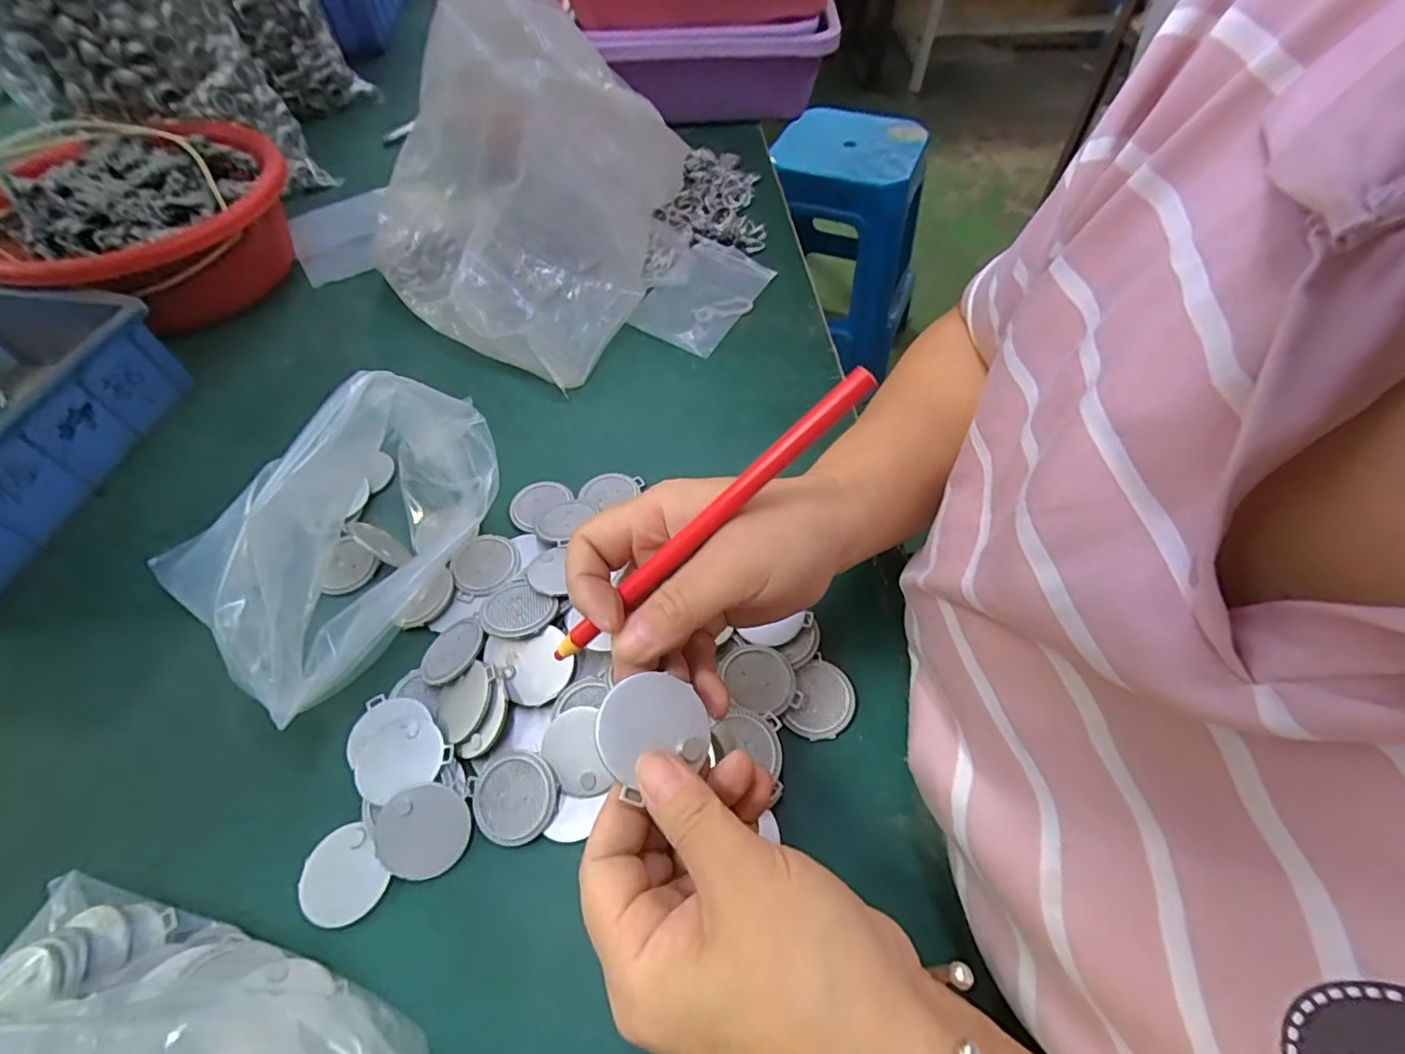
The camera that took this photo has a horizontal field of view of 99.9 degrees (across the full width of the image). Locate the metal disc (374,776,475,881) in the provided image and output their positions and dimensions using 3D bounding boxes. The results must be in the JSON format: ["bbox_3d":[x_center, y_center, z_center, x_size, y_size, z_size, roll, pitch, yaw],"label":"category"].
[{"bbox_3d":[-0.130,0.141,0.274,0.041,0.005,0.039,2,75,-8],"label":"metal disc"}]

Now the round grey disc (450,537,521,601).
[{"bbox_3d":[-0.132,0.023,0.359,0.038,0.006,0.037,-1,56,2],"label":"round grey disc"}]

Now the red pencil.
[{"bbox_3d":[0.000,0.000,0.222,0.160,0.006,0.008,-42,59,13],"label":"red pencil"}]

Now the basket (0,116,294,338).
[{"bbox_3d":[-0.456,-0.253,0.491,0.201,0.096,0.222,39,66,25],"label":"basket"}]

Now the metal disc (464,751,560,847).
[{"bbox_3d":[-0.090,0.129,0.283,0.039,0.004,0.040,-1,70,2],"label":"metal disc"}]

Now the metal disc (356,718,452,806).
[{"bbox_3d":[-0.148,0.113,0.289,0.044,0.005,0.037,-26,52,-13],"label":"metal disc"}]

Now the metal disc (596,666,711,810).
[{"bbox_3d":[-0.018,0.072,0.211,0.039,0.010,0.035,-36,61,-20],"label":"metal disc"}]

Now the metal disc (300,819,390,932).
[{"bbox_3d":[-0.165,0.160,0.270,0.034,0.004,0.040,-38,62,-21],"label":"metal disc"}]

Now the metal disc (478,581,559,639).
[{"bbox_3d":[-0.101,0.044,0.317,0.039,0.005,0.035,25,43,27],"label":"metal disc"}]

